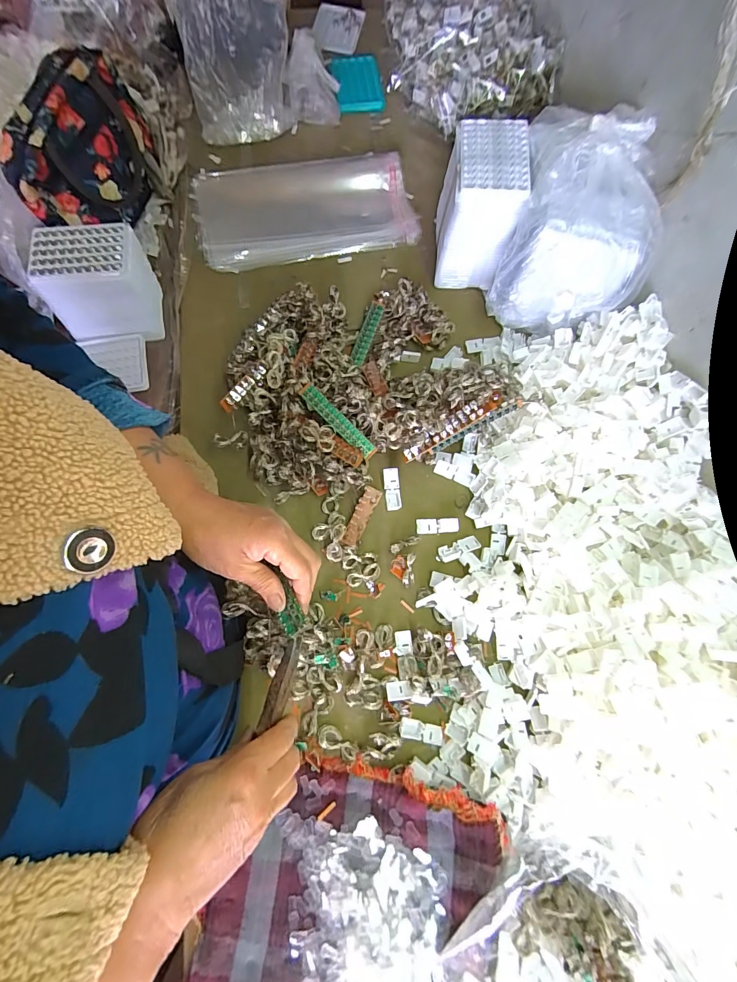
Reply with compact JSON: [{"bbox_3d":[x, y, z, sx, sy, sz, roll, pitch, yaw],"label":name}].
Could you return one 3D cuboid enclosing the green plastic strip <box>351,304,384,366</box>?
[{"bbox_3d":[-0.003,-0.232,0.576,0.021,0.009,0.101,20,74,2],"label":"green plastic strip"}]

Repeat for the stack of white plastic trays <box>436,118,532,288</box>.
[{"bbox_3d":[0.152,-0.393,0.557,0.090,0.152,0.133,5,74,-2],"label":"stack of white plastic trays"}]

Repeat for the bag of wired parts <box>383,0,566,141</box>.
[{"bbox_3d":[0.164,-0.796,0.693,0.252,0.107,0.378,-5,75,-5],"label":"bag of wired parts"}]

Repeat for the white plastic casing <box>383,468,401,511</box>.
[{"bbox_3d":[0.032,-0.002,0.520,0.020,0.009,0.055,-5,86,-3],"label":"white plastic casing"}]

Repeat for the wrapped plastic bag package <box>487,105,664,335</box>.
[{"bbox_3d":[0.276,-0.357,0.524,0.170,0.178,0.221,13,74,1],"label":"wrapped plastic bag package"}]

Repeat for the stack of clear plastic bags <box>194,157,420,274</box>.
[{"bbox_3d":[-0.100,-0.454,0.630,0.344,0.029,0.173,-10,75,-6],"label":"stack of clear plastic bags"}]

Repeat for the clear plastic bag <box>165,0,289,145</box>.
[{"bbox_3d":[-0.208,-0.692,0.607,0.170,0.173,0.135,-10,75,-6],"label":"clear plastic bag"}]

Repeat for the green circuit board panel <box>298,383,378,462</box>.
[{"bbox_3d":[-0.039,-0.093,0.517,0.127,0.011,0.022,44,77,-3],"label":"green circuit board panel"}]

